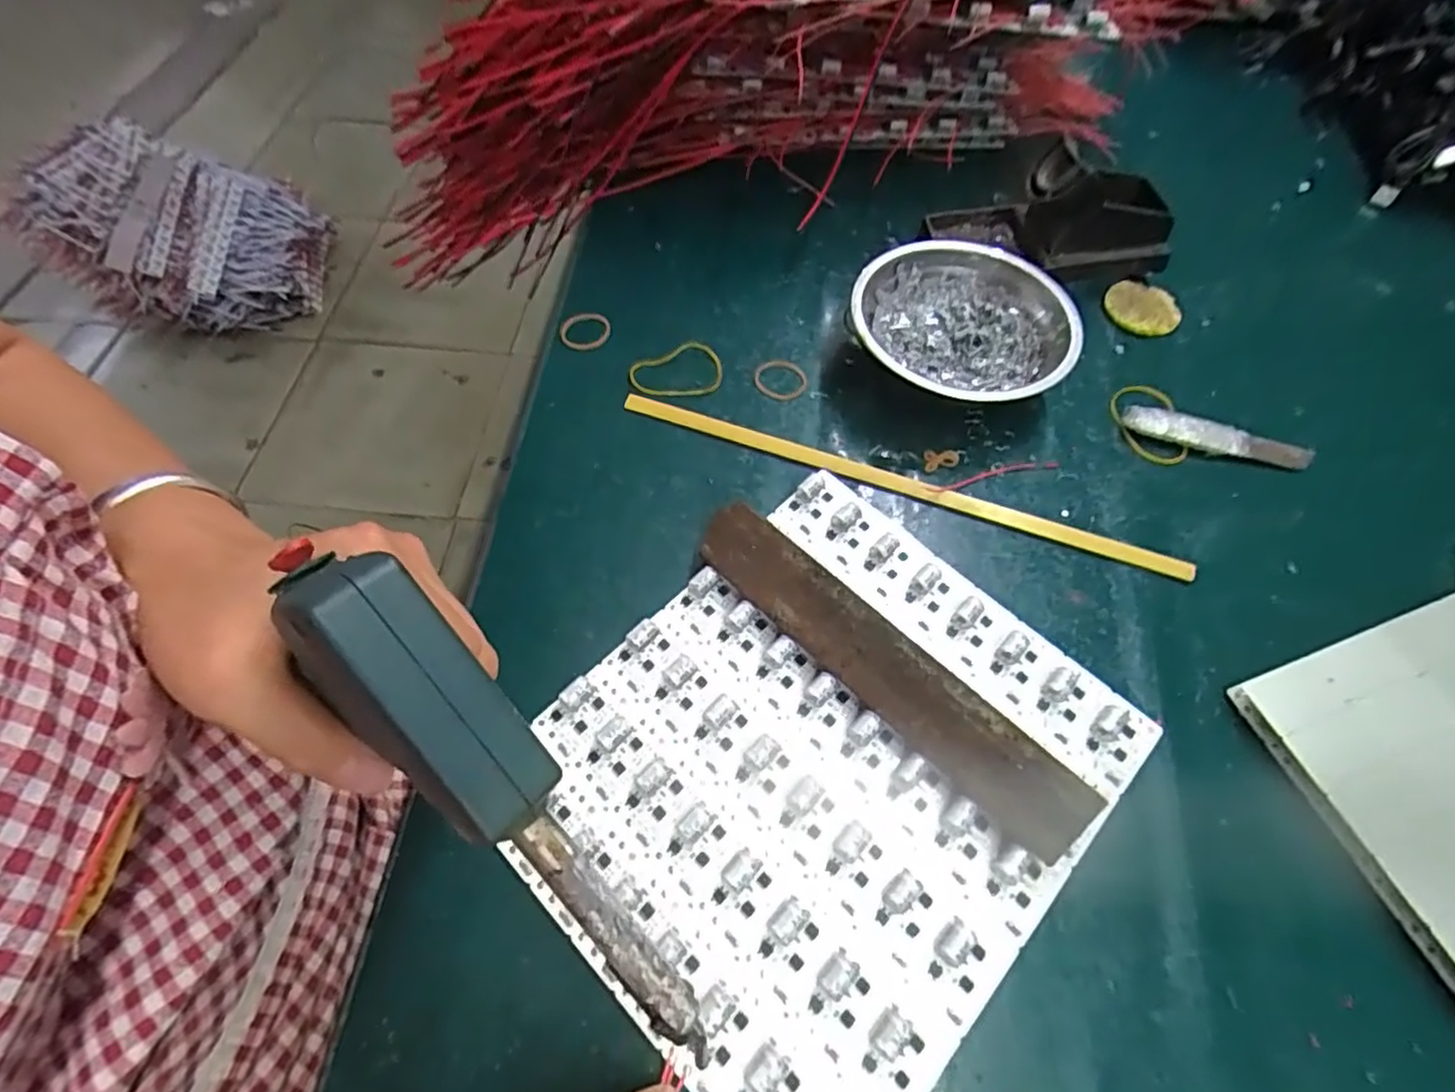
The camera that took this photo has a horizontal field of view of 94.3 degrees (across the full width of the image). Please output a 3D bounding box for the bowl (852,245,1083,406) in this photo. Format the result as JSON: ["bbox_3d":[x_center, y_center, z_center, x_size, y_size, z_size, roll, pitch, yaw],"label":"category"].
[{"bbox_3d":[0.137,-0.125,0.400,0.121,0.040,0.118,0,60,-1],"label":"bowl"}]

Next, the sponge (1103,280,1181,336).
[{"bbox_3d":[0.271,-0.156,0.440,0.048,0.007,0.039,17,61,8],"label":"sponge"}]

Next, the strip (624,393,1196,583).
[{"bbox_3d":[0.089,-0.035,0.369,0.309,0.006,0.015,19,61,10],"label":"strip"}]

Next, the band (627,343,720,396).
[{"bbox_3d":[-0.029,-0.102,0.402,0.054,0.005,0.039,-24,63,-14],"label":"band"}]

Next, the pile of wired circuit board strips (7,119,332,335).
[{"bbox_3d":[-1.078,-0.625,1.360,0.441,0.256,0.325,-1,60,-2],"label":"pile of wired circuit board strips"}]

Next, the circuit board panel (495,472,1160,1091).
[{"bbox_3d":[0.041,0.093,0.291,0.200,0.012,0.235,40,67,20],"label":"circuit board panel"}]

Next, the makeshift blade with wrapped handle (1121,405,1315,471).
[{"bbox_3d":[0.283,-0.062,0.388,0.103,0.007,0.021,15,61,7],"label":"makeshift blade with wrapped handle"}]

